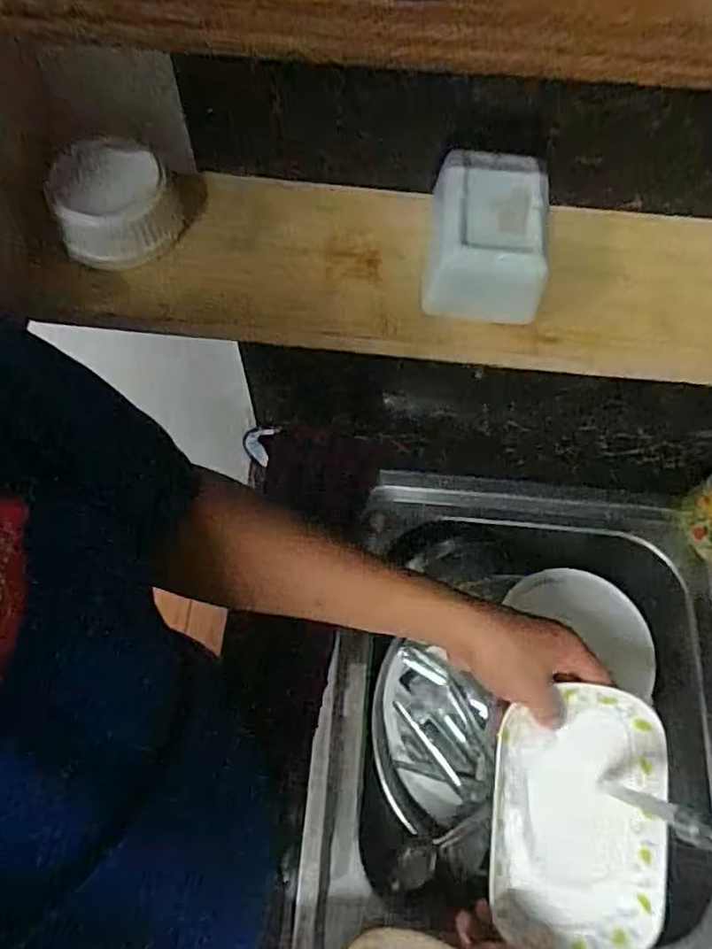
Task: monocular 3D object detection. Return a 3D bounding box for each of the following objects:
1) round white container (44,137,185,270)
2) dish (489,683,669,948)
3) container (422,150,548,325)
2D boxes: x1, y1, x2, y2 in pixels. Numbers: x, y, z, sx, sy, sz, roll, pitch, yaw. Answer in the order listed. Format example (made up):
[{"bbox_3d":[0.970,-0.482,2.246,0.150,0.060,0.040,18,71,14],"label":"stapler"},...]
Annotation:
[{"bbox_3d":[-0.130,-0.148,0.346,0.061,0.040,0.059,1,69,-2],"label":"round white container"},{"bbox_3d":[0.179,0.279,0.525,0.137,0.030,0.202,4,84,1],"label":"dish"},{"bbox_3d":[0.068,-0.127,0.347,0.059,0.042,0.077,2,69,-1],"label":"container"}]

